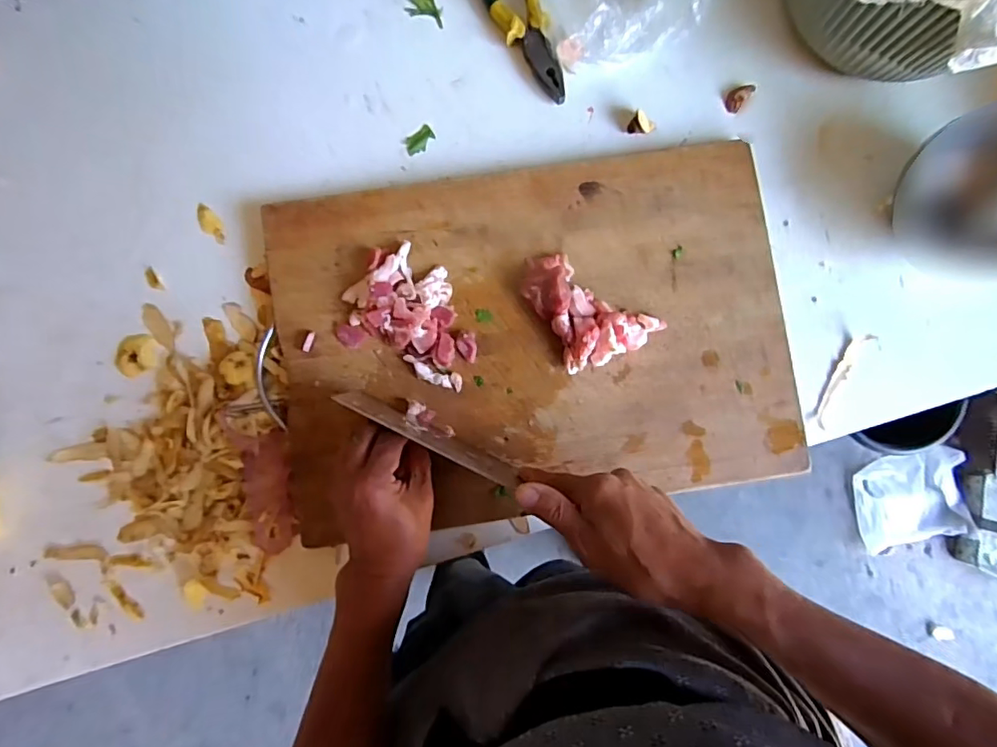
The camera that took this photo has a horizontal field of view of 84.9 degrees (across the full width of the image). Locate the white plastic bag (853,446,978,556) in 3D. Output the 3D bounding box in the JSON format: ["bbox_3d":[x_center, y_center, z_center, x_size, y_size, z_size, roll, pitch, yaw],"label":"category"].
[{"bbox_3d":[1.002,0.306,1.322,0.258,0.036,0.208,-14,86,-1],"label":"white plastic bag"}]

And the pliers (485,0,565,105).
[{"bbox_3d":[0.018,-0.369,0.554,0.053,0.023,0.199,-18,86,-1],"label":"pliers"}]

